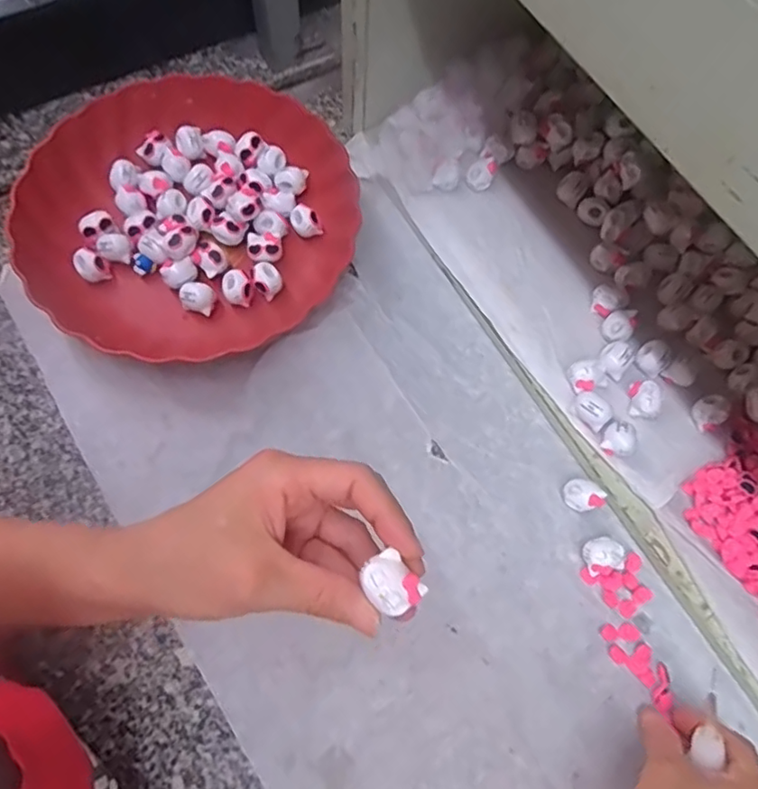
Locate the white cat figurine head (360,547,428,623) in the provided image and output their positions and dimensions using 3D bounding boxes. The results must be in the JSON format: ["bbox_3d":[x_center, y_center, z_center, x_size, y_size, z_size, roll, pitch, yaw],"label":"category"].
[{"bbox_3d":[0.006,0.081,0.247,0.020,0.008,0.026,-43,78,-13],"label":"white cat figurine head"}]

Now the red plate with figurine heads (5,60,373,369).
[{"bbox_3d":[-0.142,-0.137,0.445,0.236,0.045,0.232,1,70,-3],"label":"red plate with figurine heads"}]

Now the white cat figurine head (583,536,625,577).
[{"bbox_3d":[0.150,0.108,0.395,0.026,0.017,0.023,-9,71,-7],"label":"white cat figurine head"}]

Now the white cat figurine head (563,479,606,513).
[{"bbox_3d":[0.142,0.070,0.408,0.023,0.018,0.021,5,70,-2],"label":"white cat figurine head"}]

